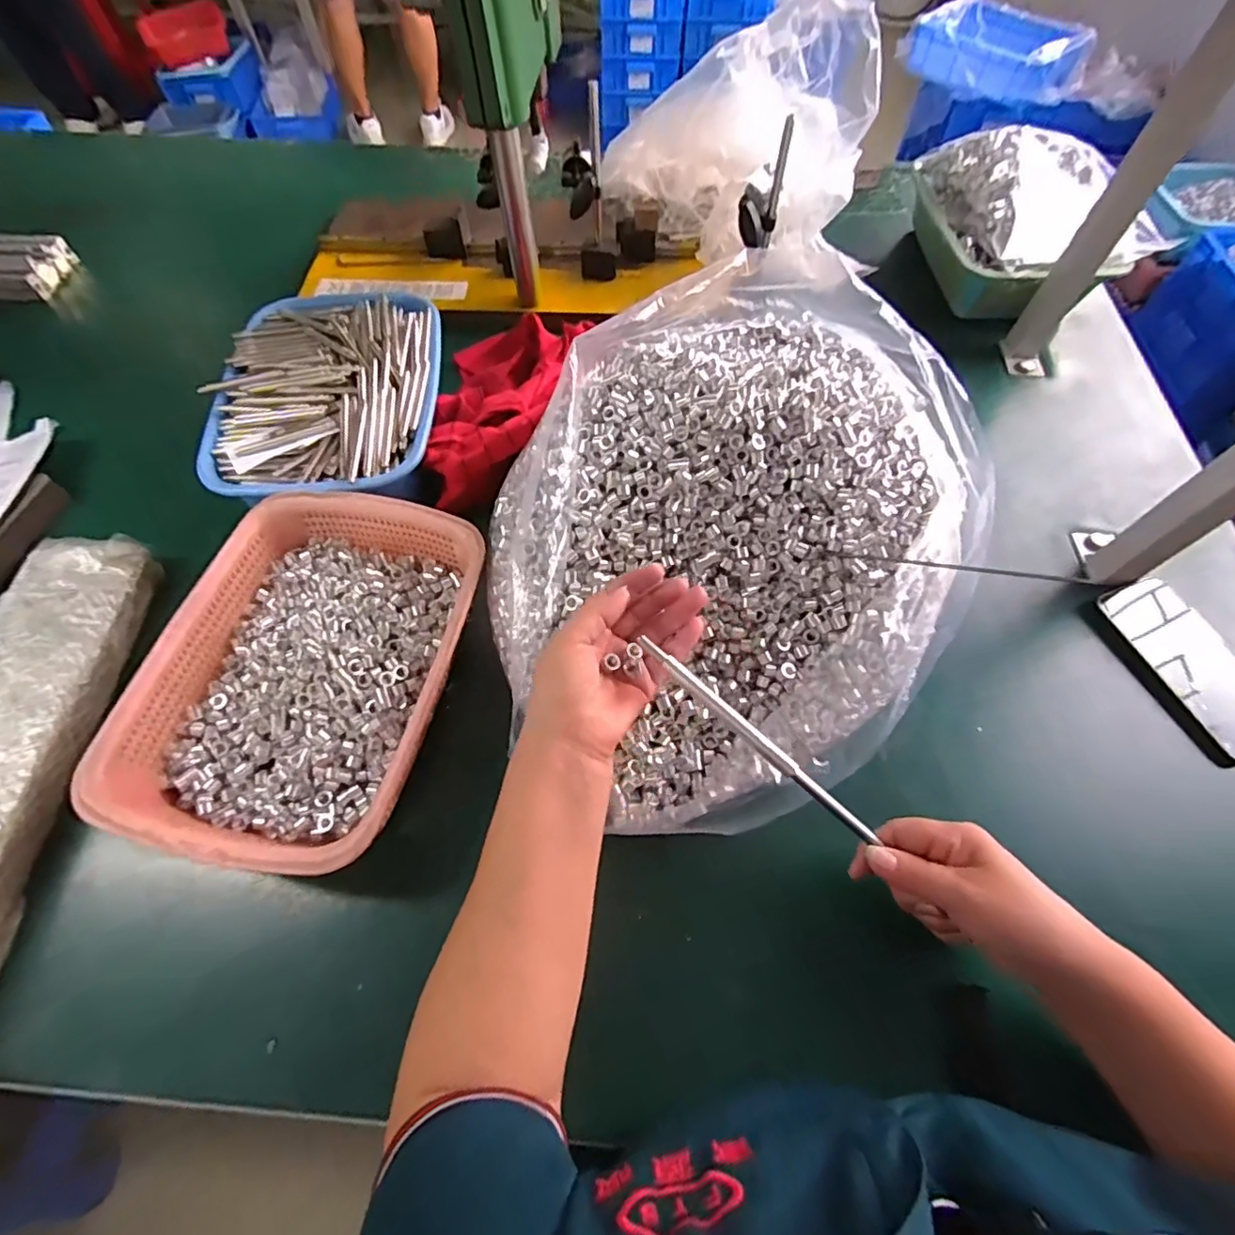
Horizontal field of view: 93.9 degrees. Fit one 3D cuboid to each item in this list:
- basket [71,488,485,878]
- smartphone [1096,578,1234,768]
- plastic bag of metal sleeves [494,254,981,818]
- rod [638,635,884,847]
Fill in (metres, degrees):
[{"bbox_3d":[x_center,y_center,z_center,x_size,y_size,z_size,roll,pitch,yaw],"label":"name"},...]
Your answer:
[{"bbox_3d":[-0.242,0.042,0.474,0.217,0.081,0.301,10,62,5],"label":"basket"},{"bbox_3d":[0.498,0.041,0.506,0.089,0.018,0.165,-15,63,-8],"label":"smartphone"},{"bbox_3d":[0.104,-0.086,0.497,0.477,0.141,0.418,-29,66,-15],"label":"plastic bag of metal sleeves"},{"bbox_3d":[0.095,0.083,0.384,0.194,0.009,0.009,41,68,2],"label":"rod"}]

